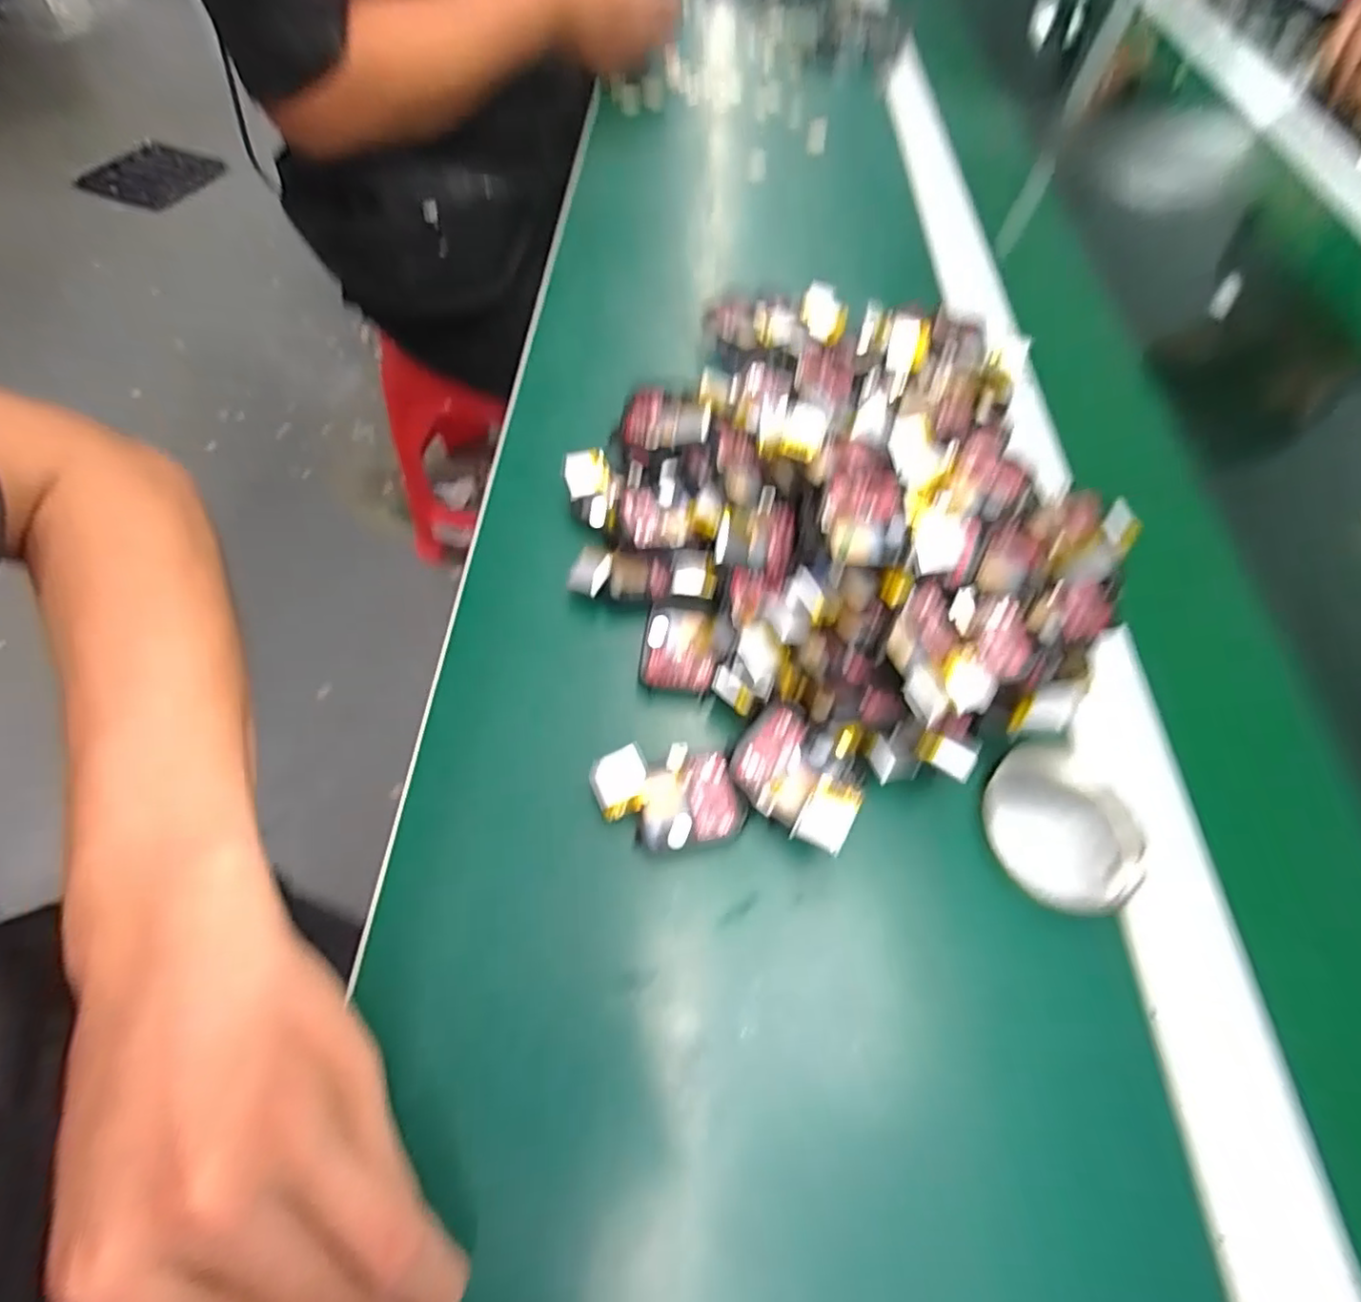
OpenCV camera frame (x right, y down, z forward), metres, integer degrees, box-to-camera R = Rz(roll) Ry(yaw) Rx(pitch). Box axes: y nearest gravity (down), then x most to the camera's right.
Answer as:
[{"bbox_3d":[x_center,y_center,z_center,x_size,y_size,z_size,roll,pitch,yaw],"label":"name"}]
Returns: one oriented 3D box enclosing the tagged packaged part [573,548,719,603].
[{"bbox_3d":[-0.018,-0.036,0.314,0.068,0.017,0.023,3,60,-3],"label":"tagged packaged part"}]

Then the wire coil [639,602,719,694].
[{"bbox_3d":[0.000,-0.002,0.303,0.034,0.012,0.041,5,58,4],"label":"wire coil"}]

